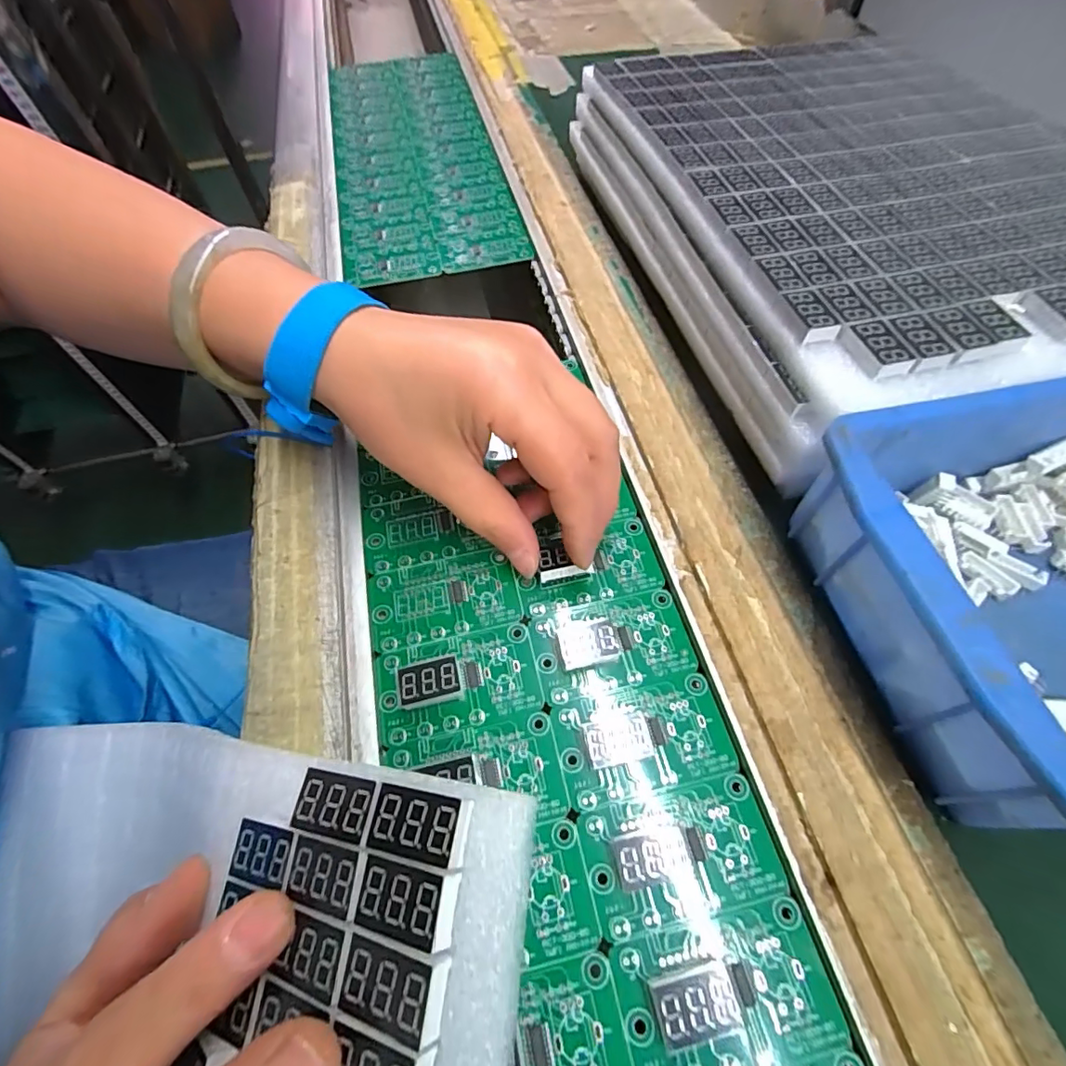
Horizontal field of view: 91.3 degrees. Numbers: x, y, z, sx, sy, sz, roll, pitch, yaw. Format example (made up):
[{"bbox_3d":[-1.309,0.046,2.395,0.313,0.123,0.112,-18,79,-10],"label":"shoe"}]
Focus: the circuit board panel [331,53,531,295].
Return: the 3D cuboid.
[{"bbox_3d":[-0.102,-0.323,0.437,0.126,0.006,0.361,-12,59,-5],"label":"circuit board panel"}]

